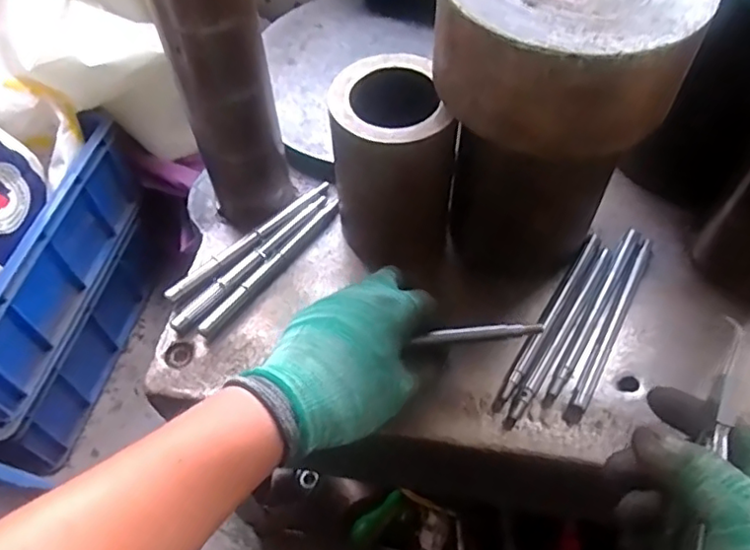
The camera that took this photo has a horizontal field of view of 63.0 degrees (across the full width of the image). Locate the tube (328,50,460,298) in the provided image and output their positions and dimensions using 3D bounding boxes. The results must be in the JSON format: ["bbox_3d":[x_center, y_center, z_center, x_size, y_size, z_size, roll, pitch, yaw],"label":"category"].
[{"bbox_3d":[0.012,-0.074,0.461,0.086,0.147,0.101,6,56,5],"label":"tube"}]

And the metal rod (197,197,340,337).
[{"bbox_3d":[-0.080,-0.010,0.488,0.012,0.006,0.157,32,62,21],"label":"metal rod"}]

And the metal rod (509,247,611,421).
[{"bbox_3d":[0.139,0.040,0.448,0.009,0.012,0.158,29,61,19],"label":"metal rod"}]

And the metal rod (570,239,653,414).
[{"bbox_3d":[0.177,0.033,0.448,0.010,0.011,0.156,26,60,17],"label":"metal rod"}]

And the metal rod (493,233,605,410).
[{"bbox_3d":[0.132,0.031,0.457,0.009,0.013,0.168,29,61,19],"label":"metal rod"}]

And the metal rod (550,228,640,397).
[{"bbox_3d":[0.166,0.024,0.454,0.010,0.009,0.157,27,60,18],"label":"metal rod"}]

